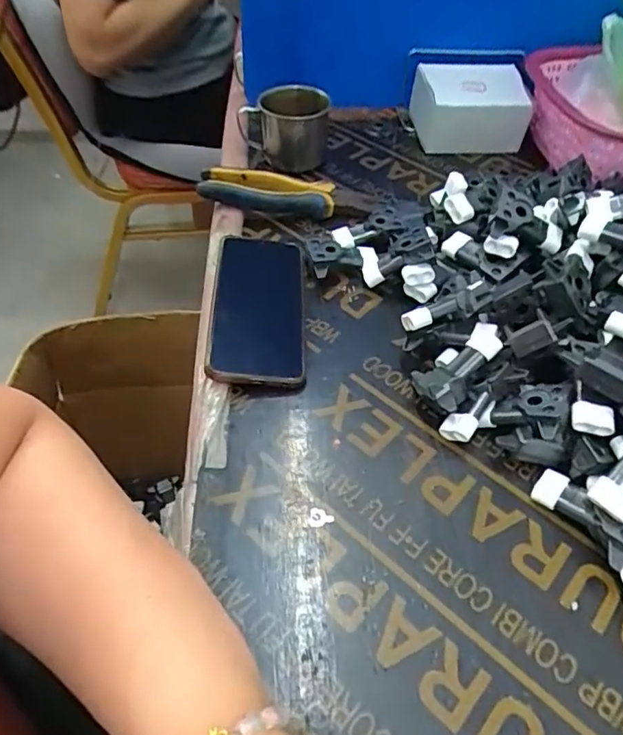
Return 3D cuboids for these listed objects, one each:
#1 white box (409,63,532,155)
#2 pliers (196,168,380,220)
[{"bbox_3d":[0.186,-0.307,0.653,0.128,0.069,0.082,0,50,-2],"label":"white box"},{"bbox_3d":[-0.023,-0.175,0.555,0.179,0.028,0.043,0,50,-2],"label":"pliers"}]

